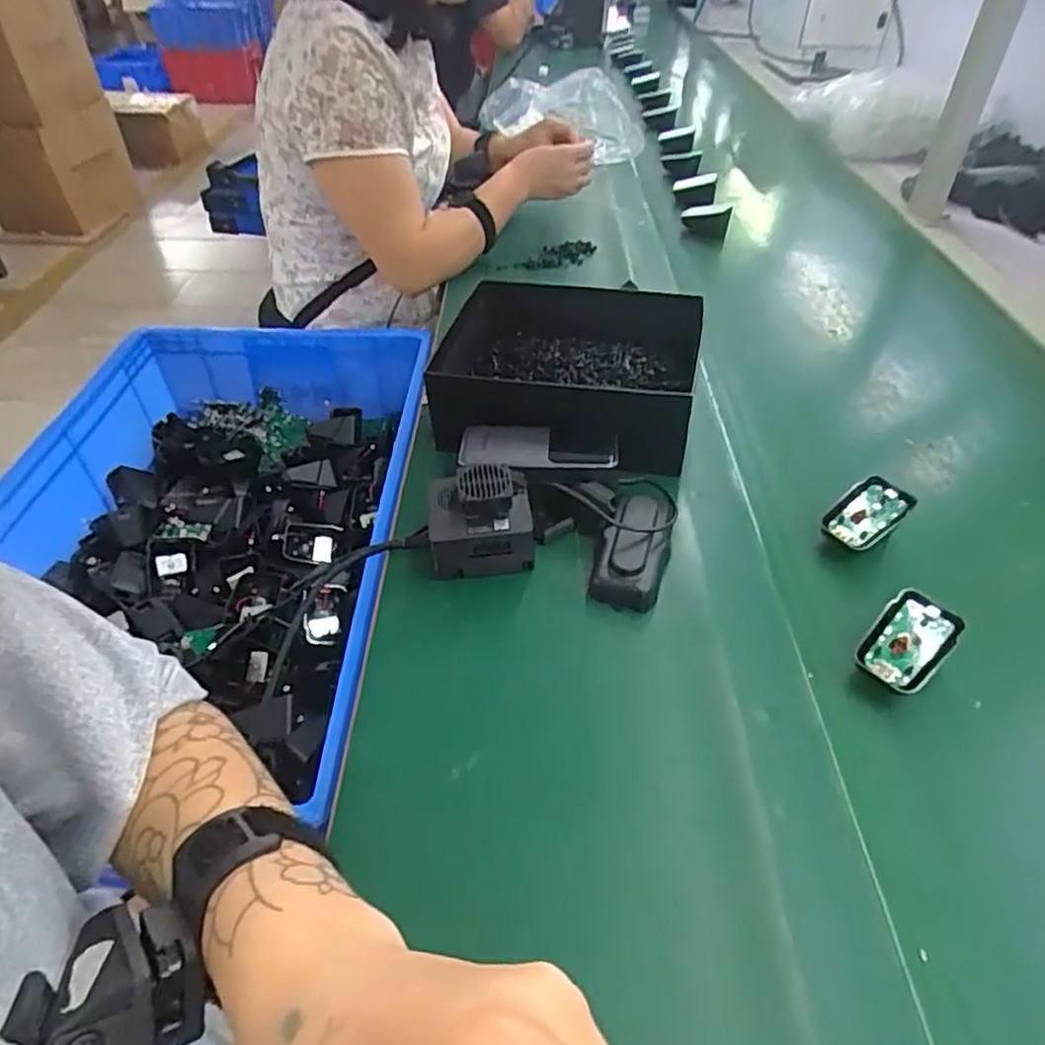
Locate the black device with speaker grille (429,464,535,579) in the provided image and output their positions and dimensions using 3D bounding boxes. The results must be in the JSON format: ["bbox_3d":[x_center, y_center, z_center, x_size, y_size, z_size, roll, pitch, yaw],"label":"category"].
[{"bbox_3d":[-0.033,-0.003,0.524,0.078,0.055,0.069,-2,42,-5],"label":"black device with speaker grille"}]

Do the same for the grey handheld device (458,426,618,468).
[{"bbox_3d":[0.014,-0.063,0.562,0.130,0.014,0.045,6,42,3],"label":"grey handheld device"}]

